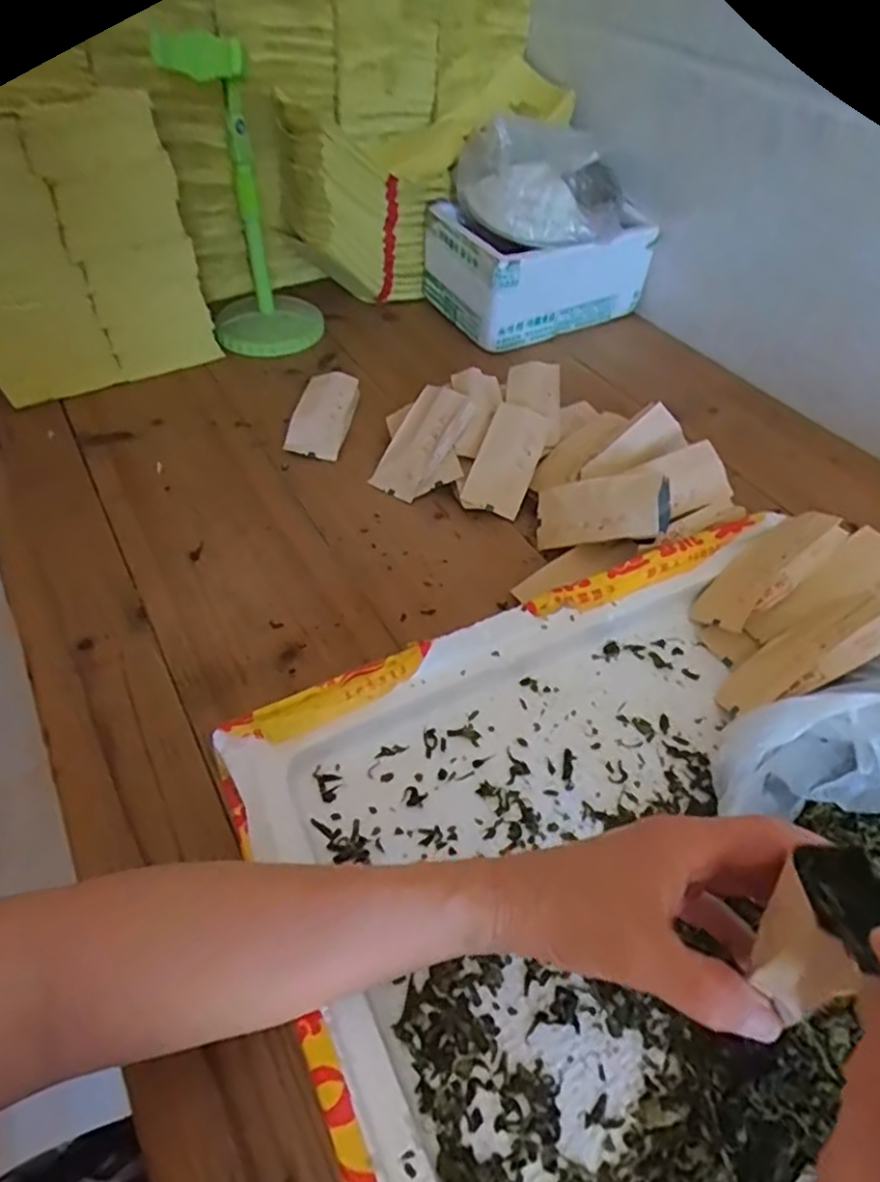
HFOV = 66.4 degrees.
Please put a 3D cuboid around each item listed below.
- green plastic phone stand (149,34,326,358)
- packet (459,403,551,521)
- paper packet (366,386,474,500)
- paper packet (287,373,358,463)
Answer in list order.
[{"bbox_3d":[-0.211,-0.415,0.725,0.117,0.282,0.123,-10,51,-8],"label":"green plastic phone stand"},{"bbox_3d":[0.062,-0.119,0.606,0.053,0.011,0.105,25,78,-4],"label":"packet"},{"bbox_3d":[-0.017,-0.138,0.620,0.056,0.014,0.112,30,83,26],"label":"paper packet"},{"bbox_3d":[-0.115,-0.180,0.675,0.054,0.012,0.120,17,59,-5],"label":"paper packet"}]

